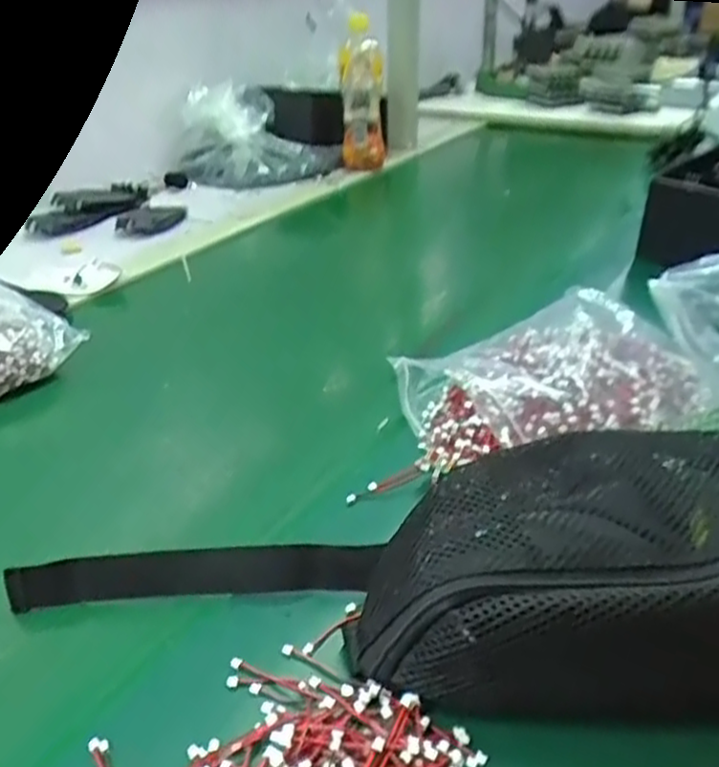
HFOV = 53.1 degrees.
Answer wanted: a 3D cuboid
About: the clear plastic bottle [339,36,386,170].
[{"bbox_3d":[0.005,-0.433,1.124,0.065,0.182,0.054,-2,30,1],"label":"clear plastic bottle"}]

